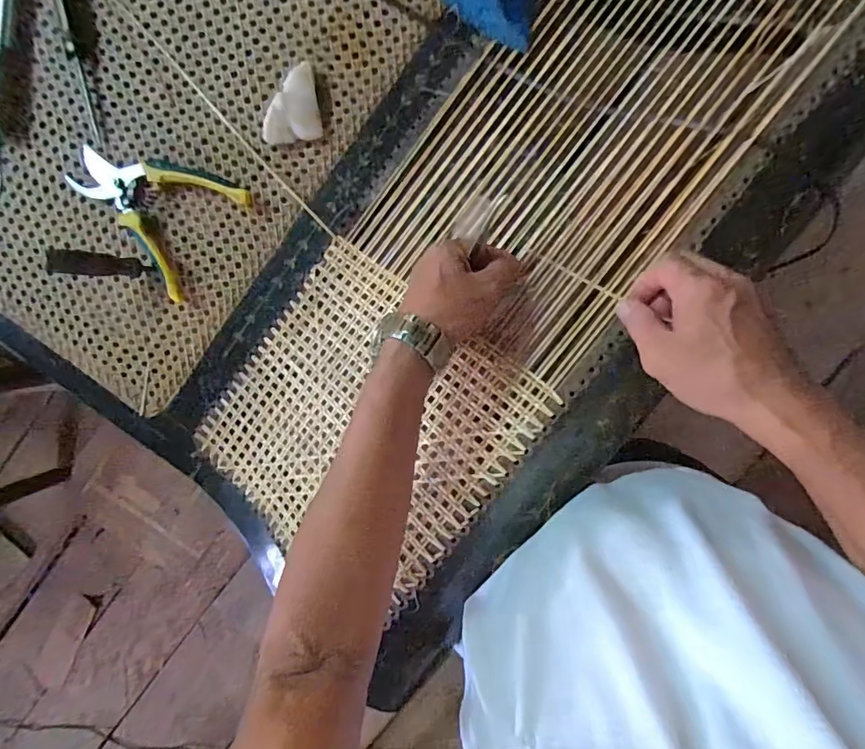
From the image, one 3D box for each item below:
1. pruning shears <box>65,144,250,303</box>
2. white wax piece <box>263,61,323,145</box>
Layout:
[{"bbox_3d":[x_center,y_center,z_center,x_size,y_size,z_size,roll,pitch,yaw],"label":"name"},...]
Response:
[{"bbox_3d":[-0.299,-0.186,0.506,0.166,0.026,0.137,39,96,-5],"label":"pruning shears"},{"bbox_3d":[-0.151,-0.282,0.500,0.060,0.022,0.073,-9,98,1],"label":"white wax piece"}]

